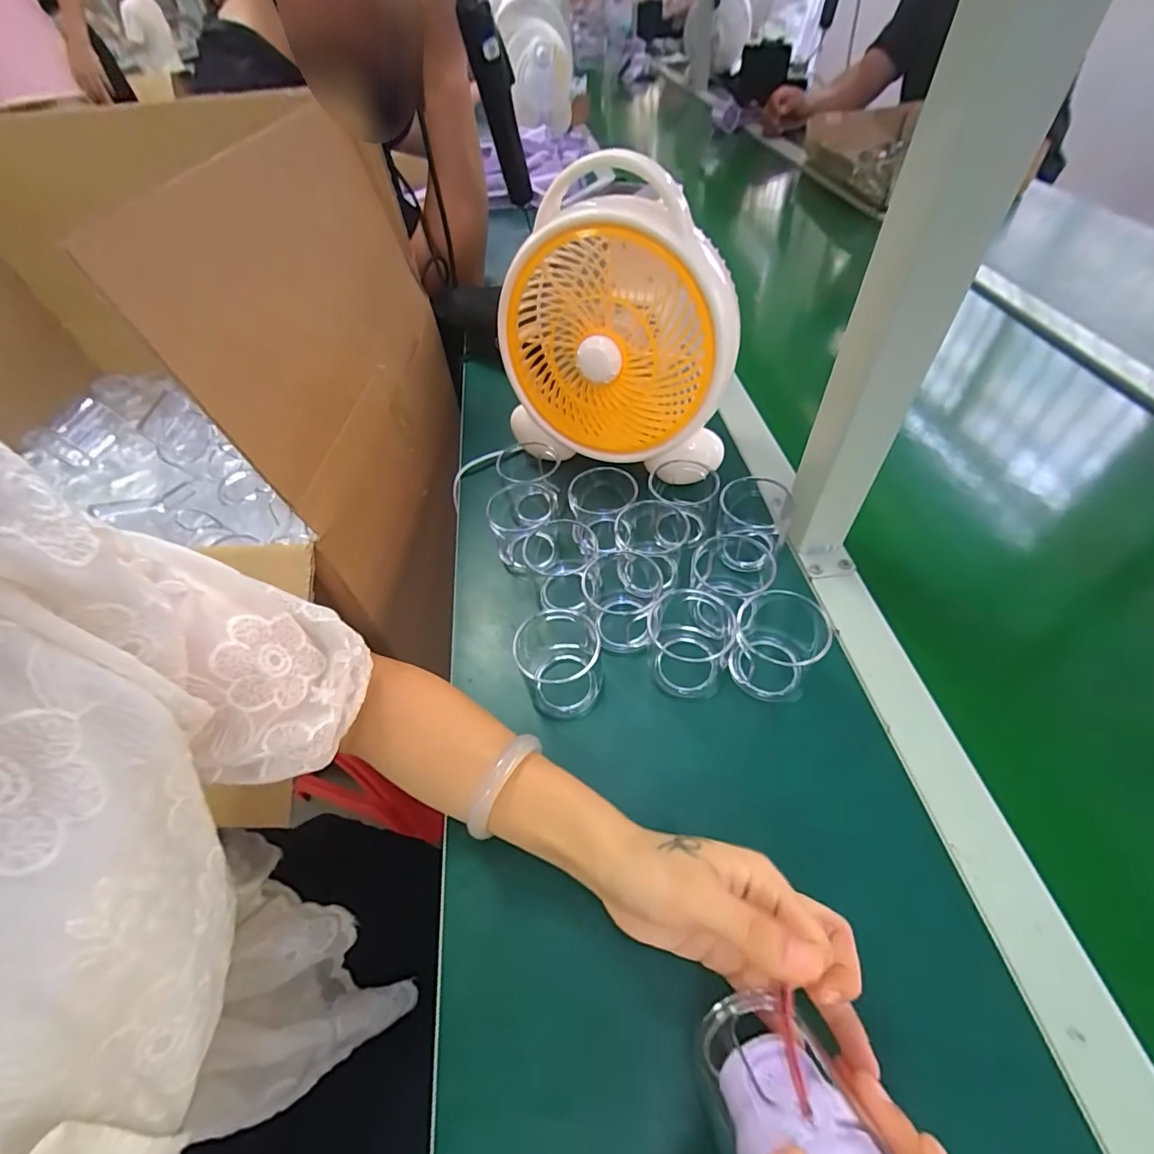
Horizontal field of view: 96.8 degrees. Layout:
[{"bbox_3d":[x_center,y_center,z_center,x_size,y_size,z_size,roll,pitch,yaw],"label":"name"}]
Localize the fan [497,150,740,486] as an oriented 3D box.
[{"bbox_3d":[0.036,-0.214,0.461,0.214,0.239,0.117,19,56,19],"label":"fan"}]

